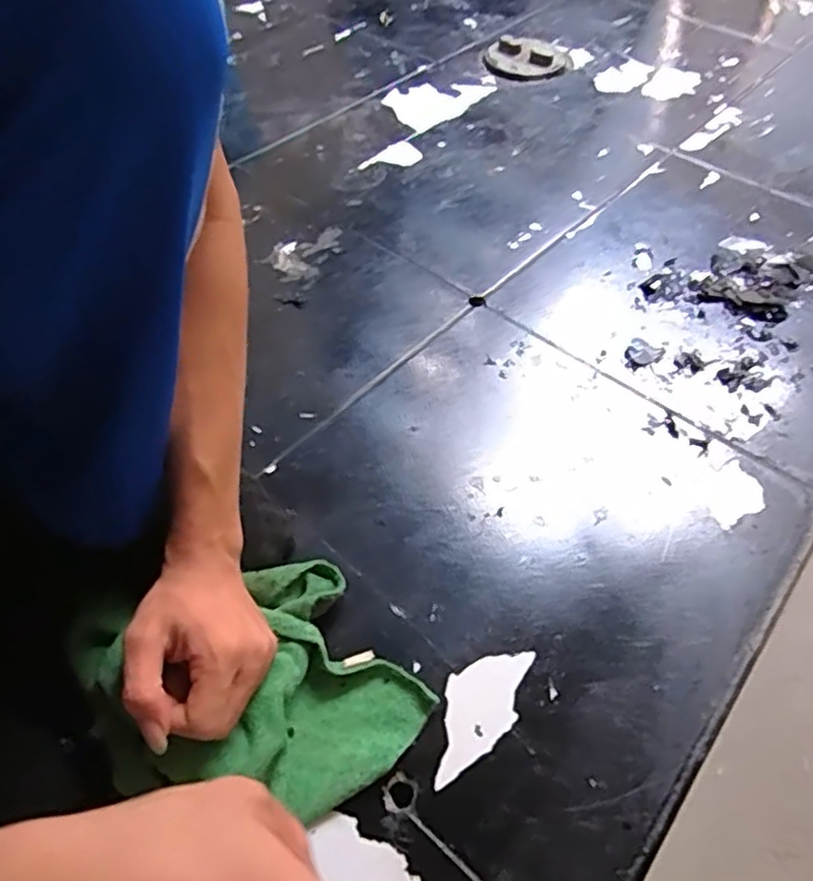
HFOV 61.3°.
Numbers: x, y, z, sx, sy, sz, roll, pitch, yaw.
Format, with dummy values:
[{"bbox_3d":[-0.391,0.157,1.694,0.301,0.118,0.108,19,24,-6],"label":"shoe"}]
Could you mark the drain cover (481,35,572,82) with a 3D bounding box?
[{"bbox_3d":[0.182,-0.597,1.077,0.127,0.021,0.132,18,53,16],"label":"drain cover"}]

